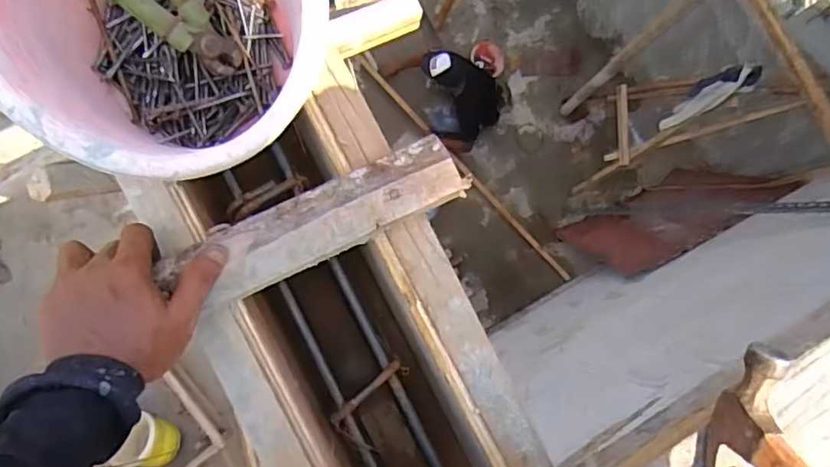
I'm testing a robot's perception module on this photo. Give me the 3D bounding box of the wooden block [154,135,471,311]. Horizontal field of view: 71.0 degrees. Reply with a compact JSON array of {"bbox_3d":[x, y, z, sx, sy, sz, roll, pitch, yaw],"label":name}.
[{"bbox_3d":[-0.077,-0.007,0.469,0.240,0.022,0.057,-25,87,-7],"label":"wooden block"}]

